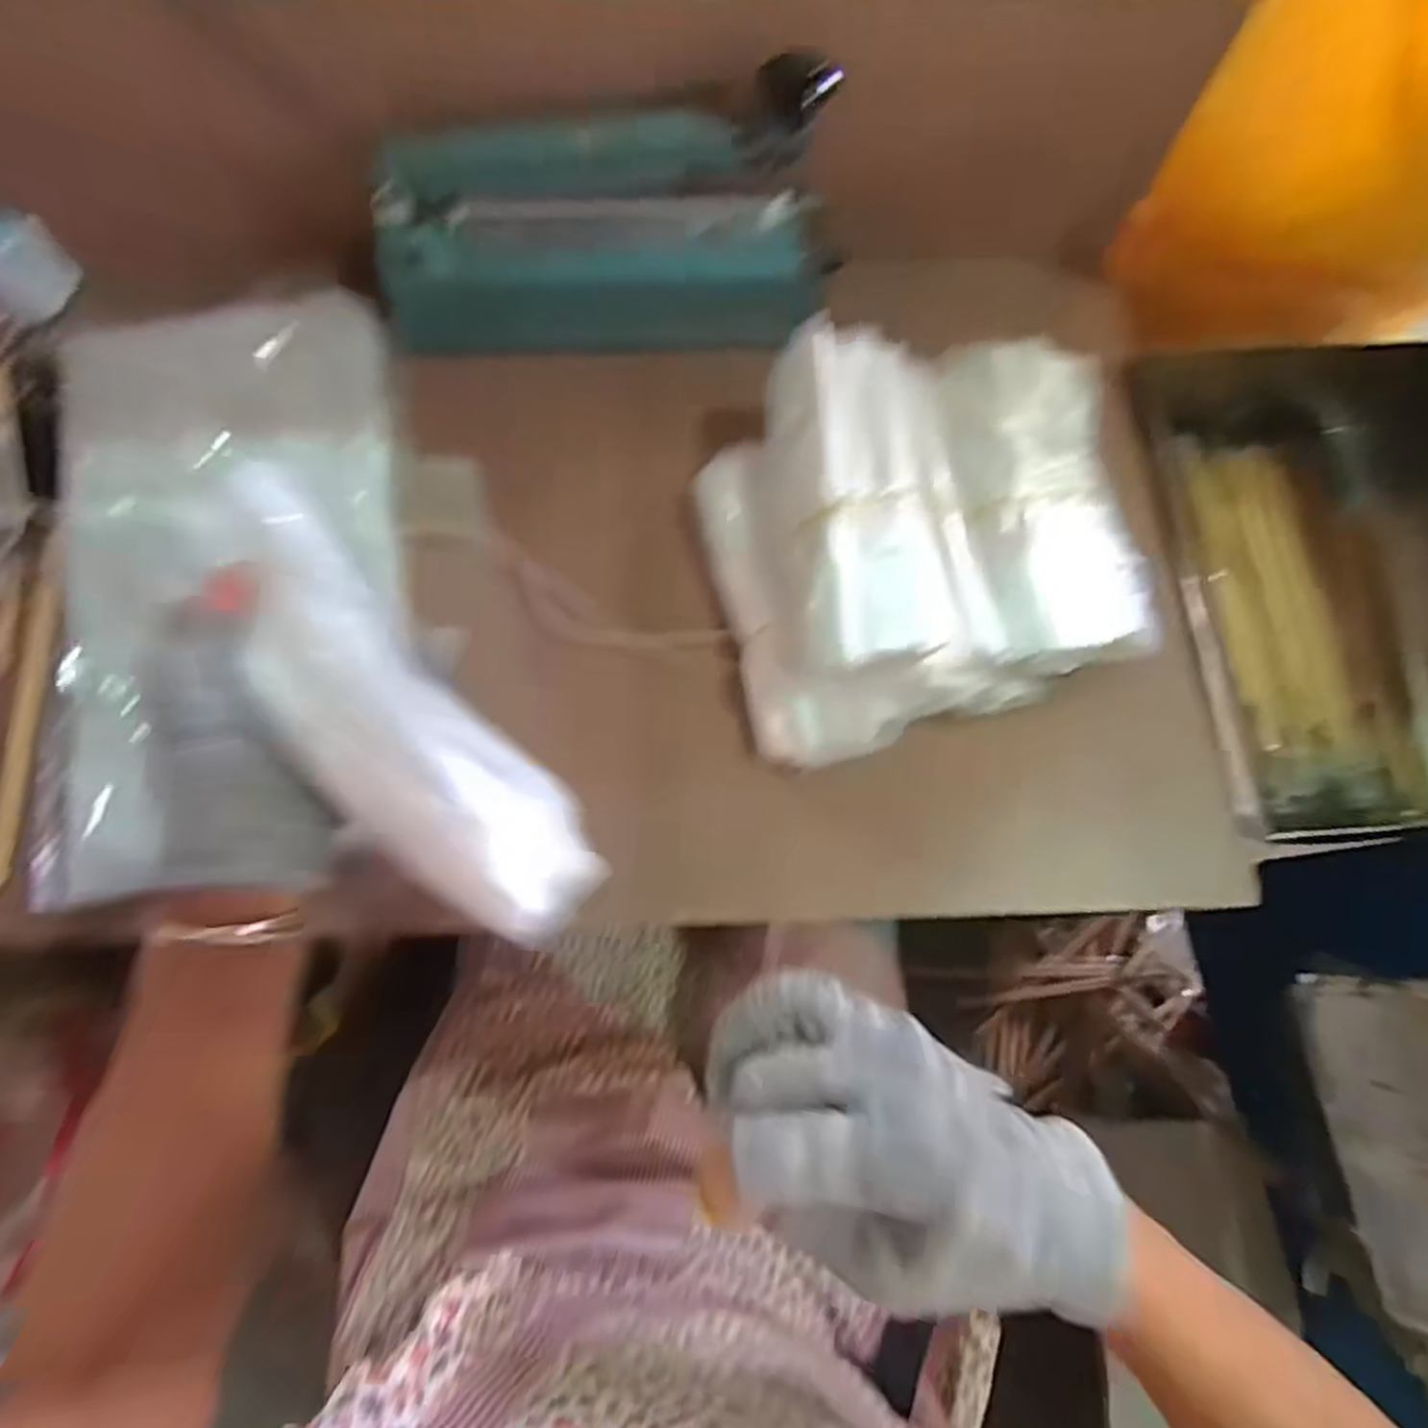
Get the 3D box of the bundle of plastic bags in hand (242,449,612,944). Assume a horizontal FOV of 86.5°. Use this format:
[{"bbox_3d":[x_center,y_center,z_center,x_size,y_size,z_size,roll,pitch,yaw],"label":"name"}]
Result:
[{"bbox_3d":[-0.128,-0.011,0.285,0.054,0.046,0.215,-39,78,-11],"label":"bundle of plastic bags in hand"}]

